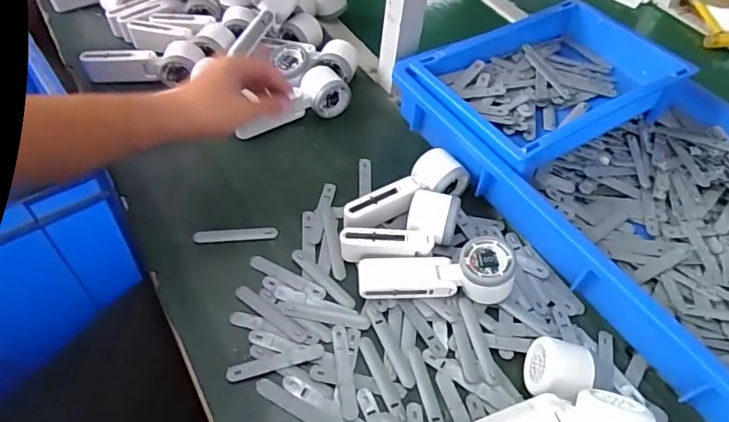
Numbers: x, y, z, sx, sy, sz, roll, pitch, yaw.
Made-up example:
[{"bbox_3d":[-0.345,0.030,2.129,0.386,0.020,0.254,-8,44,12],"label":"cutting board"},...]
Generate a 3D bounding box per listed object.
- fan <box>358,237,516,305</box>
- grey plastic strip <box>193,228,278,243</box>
[{"bbox_3d":[0.080,0.074,0.535,0.167,0.049,0.061,-6,50,6],"label":"fan"},{"bbox_3d":[-0.154,0.028,0.575,0.097,0.004,0.016,-2,53,-8],"label":"grey plastic strip"}]

